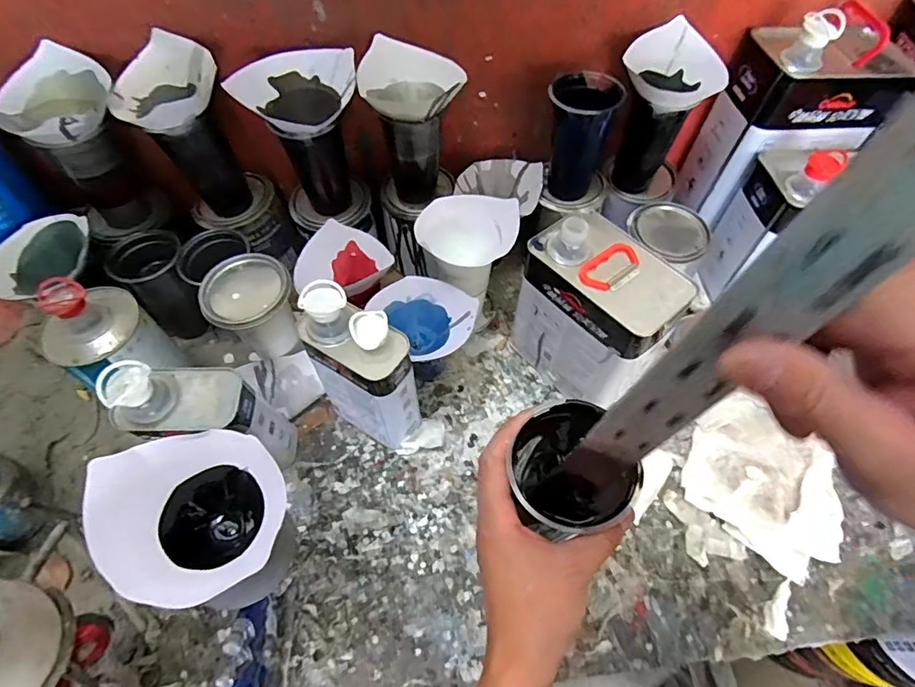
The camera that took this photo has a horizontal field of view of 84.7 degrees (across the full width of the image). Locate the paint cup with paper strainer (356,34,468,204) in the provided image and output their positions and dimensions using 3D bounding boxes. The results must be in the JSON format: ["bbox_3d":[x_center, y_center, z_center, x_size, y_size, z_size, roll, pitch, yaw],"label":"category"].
[{"bbox_3d":[-0.056,-0.258,0.612,0.121,0.160,0.101,14,59,8],"label":"paint cup with paper strainer"}]

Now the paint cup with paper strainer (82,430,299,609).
[{"bbox_3d":[-0.182,0.134,0.375,0.104,0.128,0.117,-32,64,-19],"label":"paint cup with paper strainer"}]

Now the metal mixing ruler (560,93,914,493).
[{"bbox_3d":[0.088,0.005,0.170,0.033,0.252,0.004,14,57,-1],"label":"metal mixing ruler"}]

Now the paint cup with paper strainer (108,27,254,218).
[{"bbox_3d":[-0.315,-0.241,0.596,0.110,0.176,0.100,-23,62,-14],"label":"paint cup with paper strainer"}]

